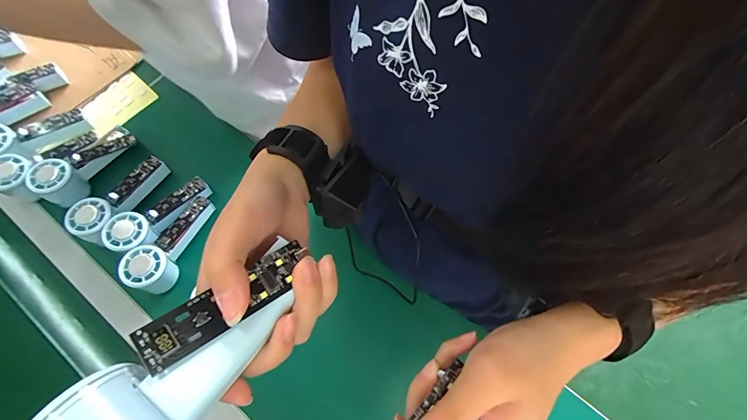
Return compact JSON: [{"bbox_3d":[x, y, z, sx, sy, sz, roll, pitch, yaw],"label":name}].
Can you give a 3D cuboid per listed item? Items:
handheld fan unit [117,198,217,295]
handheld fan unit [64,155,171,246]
[{"bbox_3d":[-0.292,0.045,0.523,0.057,0.064,0.151,18,70,6],"label":"handheld fan unit"},{"bbox_3d":[-0.370,-0.018,0.534,0.054,0.043,0.151,29,56,10],"label":"handheld fan unit"}]

